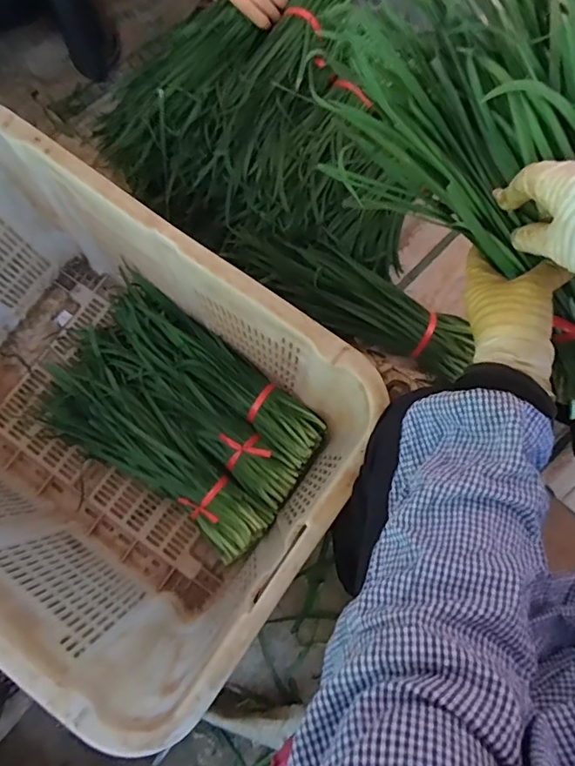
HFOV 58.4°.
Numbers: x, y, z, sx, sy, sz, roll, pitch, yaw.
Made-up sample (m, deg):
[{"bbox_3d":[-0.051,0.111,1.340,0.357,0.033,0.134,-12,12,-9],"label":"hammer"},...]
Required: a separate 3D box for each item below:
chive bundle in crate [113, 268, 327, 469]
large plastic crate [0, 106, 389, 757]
[{"bbox_3d":[-0.121,-0.024,0.795,0.404,0.055,0.084,38,81,7],"label":"chive bundle in crate"},{"bbox_3d":[-0.249,0.041,0.701,0.629,0.356,0.450,36,81,6],"label":"large plastic crate"}]

